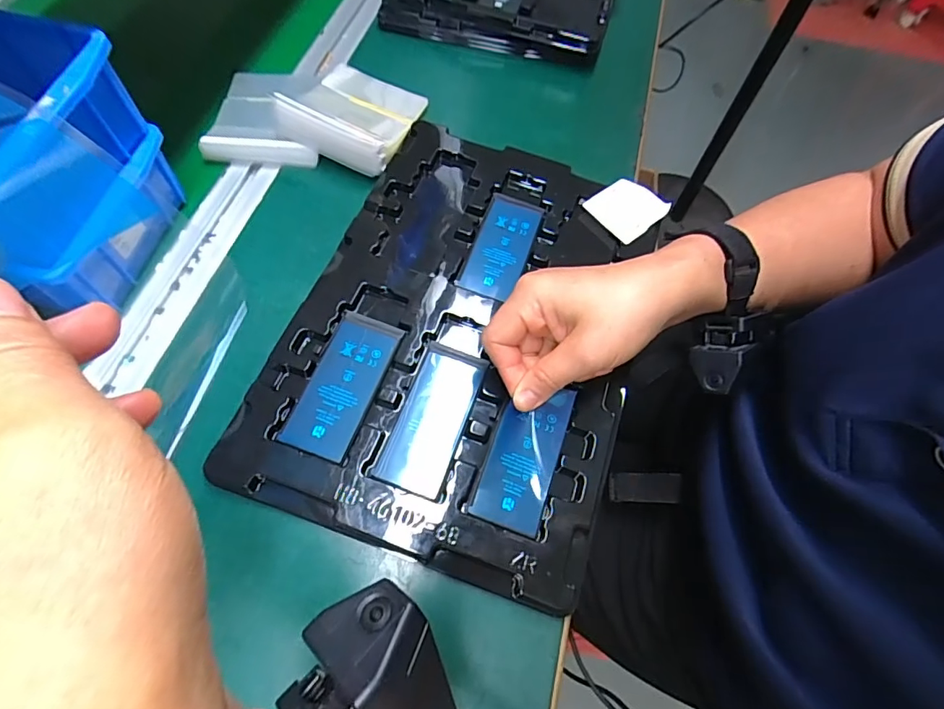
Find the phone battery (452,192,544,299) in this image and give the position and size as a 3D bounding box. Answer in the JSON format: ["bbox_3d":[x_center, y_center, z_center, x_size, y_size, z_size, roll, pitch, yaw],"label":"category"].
[{"bbox_3d":[0.024,-0.086,0.381,0.044,0.006,0.098,20,64,6],"label":"phone battery"}]

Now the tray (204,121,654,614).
[{"bbox_3d":[0.001,-0.033,0.345,0.223,0.014,0.331,18,64,5],"label":"tray"}]

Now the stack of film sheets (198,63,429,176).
[{"bbox_3d":[-0.136,-0.217,0.421,0.175,0.037,0.124,6,63,0],"label":"stack of film sheets"}]

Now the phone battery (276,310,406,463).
[{"bbox_3d":[-0.084,0.017,0.316,0.045,0.004,0.099,19,64,6],"label":"phone battery"}]

